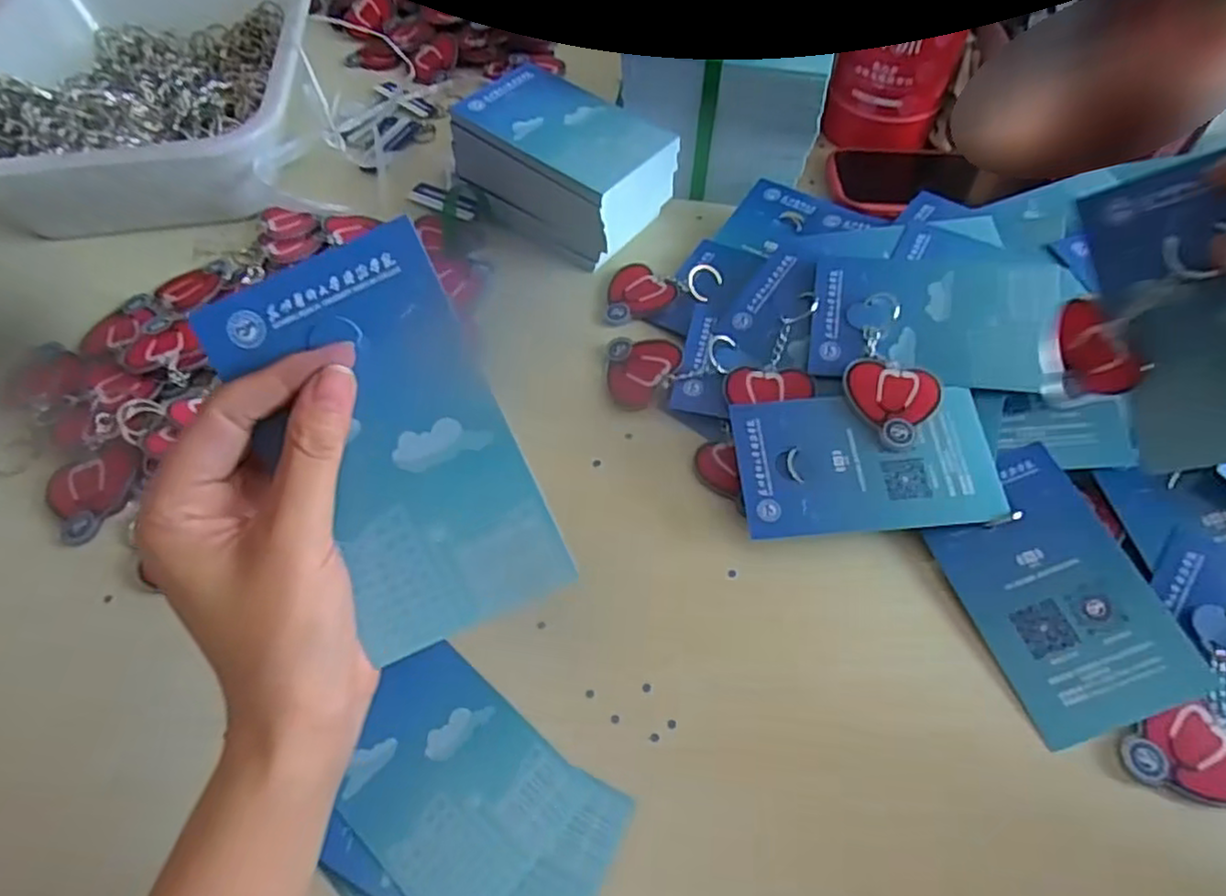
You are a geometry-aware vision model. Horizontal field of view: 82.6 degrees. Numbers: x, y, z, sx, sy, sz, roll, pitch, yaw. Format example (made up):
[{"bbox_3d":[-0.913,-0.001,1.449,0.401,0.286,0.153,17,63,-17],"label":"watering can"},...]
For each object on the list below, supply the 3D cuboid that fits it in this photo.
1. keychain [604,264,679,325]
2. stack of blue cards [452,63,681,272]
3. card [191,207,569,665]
[{"bbox_3d":[0.014,-0.103,0.473,0.046,0.004,0.053,32,62,20],"label":"keychain"},{"bbox_3d":[-0.034,-0.195,0.489,0.140,0.070,0.088,32,62,20],"label":"stack of blue cards"},{"bbox_3d":[-0.075,0.001,0.237,0.076,0.004,0.132,-25,97,2],"label":"card"}]

